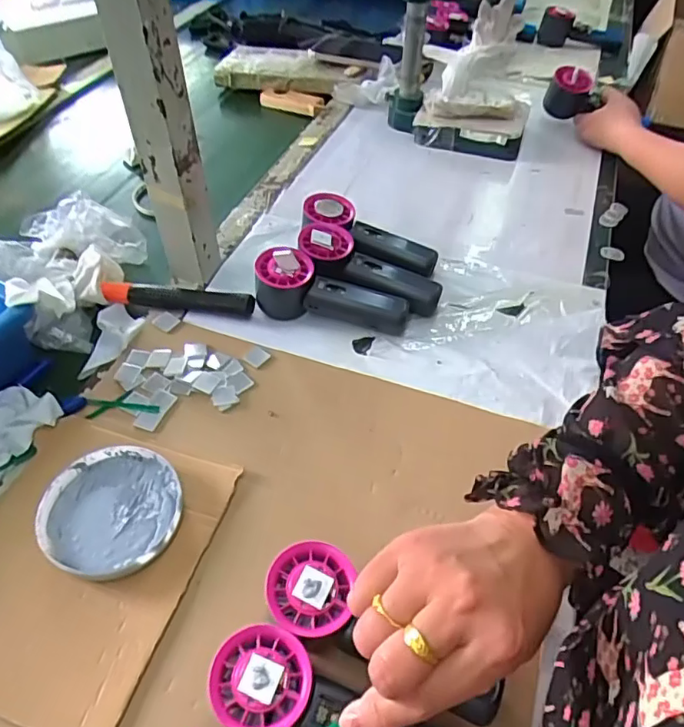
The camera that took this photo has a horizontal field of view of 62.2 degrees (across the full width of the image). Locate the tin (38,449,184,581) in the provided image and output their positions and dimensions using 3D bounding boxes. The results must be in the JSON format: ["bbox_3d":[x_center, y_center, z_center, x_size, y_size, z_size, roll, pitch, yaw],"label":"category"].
[{"bbox_3d":[-0.172,0.111,0.427,0.099,0.016,0.100,1,49,-2],"label":"tin"}]

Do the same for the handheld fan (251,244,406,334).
[{"bbox_3d":[-0.010,-0.074,0.566,0.153,0.060,0.051,8,50,4],"label":"handheld fan"}]

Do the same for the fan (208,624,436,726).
[{"bbox_3d":[0.000,0.207,0.331,0.150,0.053,0.053,14,50,9],"label":"fan"}]

